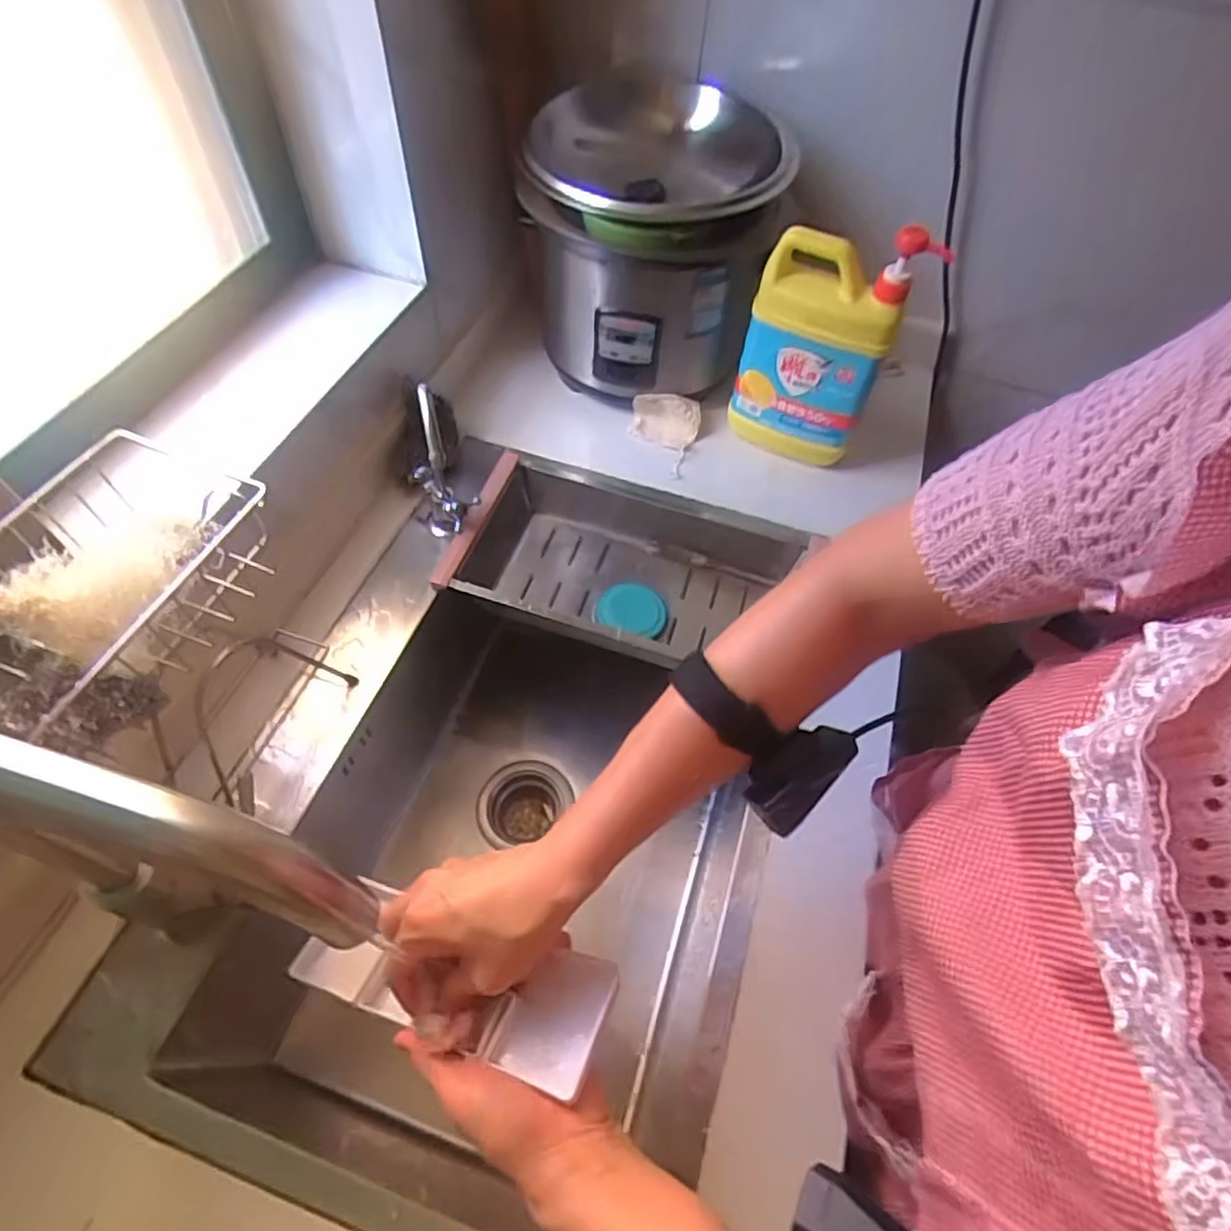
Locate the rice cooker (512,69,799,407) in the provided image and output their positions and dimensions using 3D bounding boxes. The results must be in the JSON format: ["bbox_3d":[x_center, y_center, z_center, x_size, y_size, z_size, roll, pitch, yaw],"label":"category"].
[{"bbox_3d":[0.037,-0.420,0.805,0.253,0.277,0.274,9,56,2],"label":"rice cooker"}]

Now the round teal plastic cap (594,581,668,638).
[{"bbox_3d":[0.017,-0.006,0.754,0.076,0.019,0.063,4,56,-1],"label":"round teal plastic cap"}]

